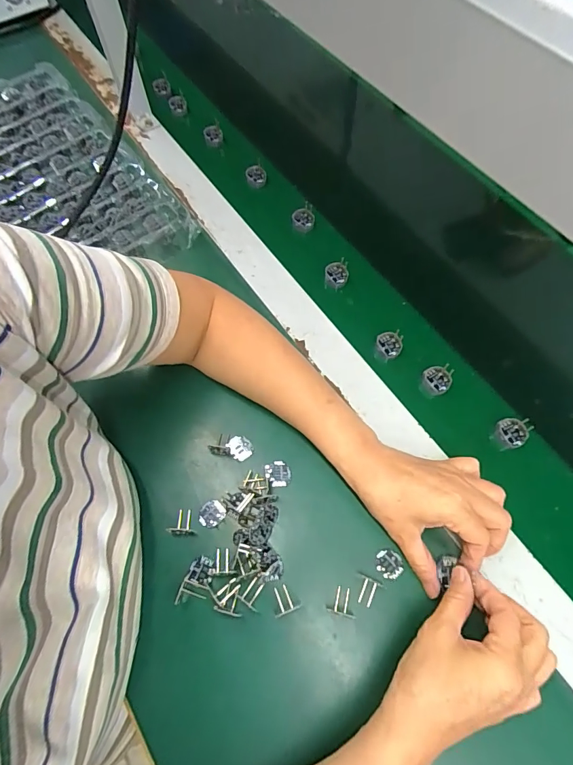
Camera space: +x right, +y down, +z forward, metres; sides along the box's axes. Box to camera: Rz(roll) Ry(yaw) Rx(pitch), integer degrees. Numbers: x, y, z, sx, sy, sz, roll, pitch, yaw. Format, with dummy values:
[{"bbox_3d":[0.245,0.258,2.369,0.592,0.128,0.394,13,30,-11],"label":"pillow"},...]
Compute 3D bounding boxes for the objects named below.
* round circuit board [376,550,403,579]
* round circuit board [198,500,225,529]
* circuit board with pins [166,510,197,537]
[{"bbox_3d":[0.091,0.159,0.362,0.023,0.004,0.022,0,66,1],"label":"round circuit board"},{"bbox_3d":[-0.070,0.123,0.385,0.025,0.004,0.022,-36,70,-14],"label":"round circuit board"},{"bbox_3d":[-0.096,0.128,0.378,0.027,0.017,0.024,8,66,5],"label":"circuit board with pins"}]

